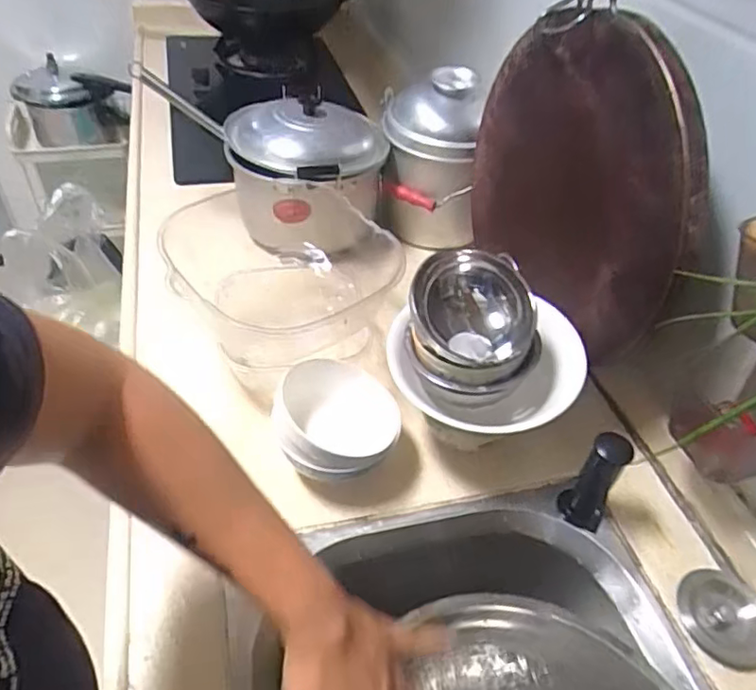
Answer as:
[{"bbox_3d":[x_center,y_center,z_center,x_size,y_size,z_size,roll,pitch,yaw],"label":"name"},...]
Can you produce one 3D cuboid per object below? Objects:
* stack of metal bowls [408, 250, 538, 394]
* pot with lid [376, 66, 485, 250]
[{"bbox_3d":[0.095,-0.022,0.591,0.126,0.095,0.126,12,44,5],"label":"stack of metal bowls"},{"bbox_3d":[0.080,-0.296,0.956,0.148,0.227,0.169,3,44,-4],"label":"pot with lid"}]

